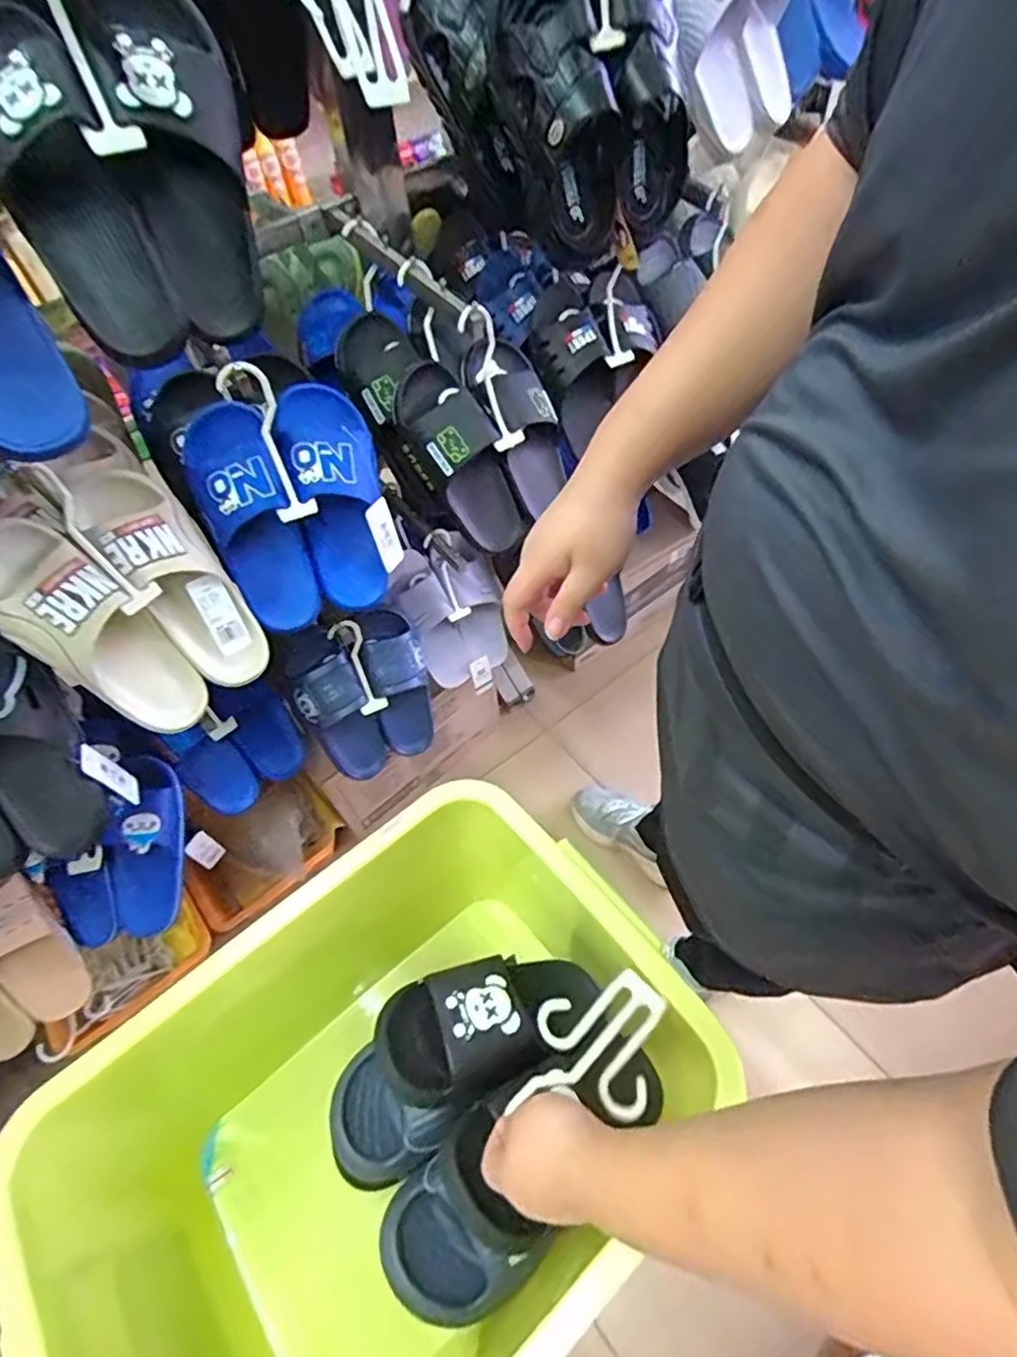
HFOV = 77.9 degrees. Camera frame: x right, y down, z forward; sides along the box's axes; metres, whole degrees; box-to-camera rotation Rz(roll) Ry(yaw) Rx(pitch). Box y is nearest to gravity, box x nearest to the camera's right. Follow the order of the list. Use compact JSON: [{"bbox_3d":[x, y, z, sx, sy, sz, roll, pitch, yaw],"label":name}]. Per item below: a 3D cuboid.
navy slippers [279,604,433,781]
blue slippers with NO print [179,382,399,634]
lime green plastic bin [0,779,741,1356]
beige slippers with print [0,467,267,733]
[{"bbox_3d":[-0.225,0.021,1.006,0.206,0.287,0.083,-29,40,-13],"label":"navy slippers"},{"bbox_3d":[-0.255,-0.207,0.765,0.206,0.205,0.161,-24,57,-11],"label":"blue slippers with NO print"},{"bbox_3d":[-0.106,0.416,0.629,0.538,0.357,0.405,-38,61,-20],"label":"lime green plastic bin"},{"bbox_3d":[-0.410,-0.080,0.697,0.117,0.254,0.209,16,56,37],"label":"beige slippers with print"}]

